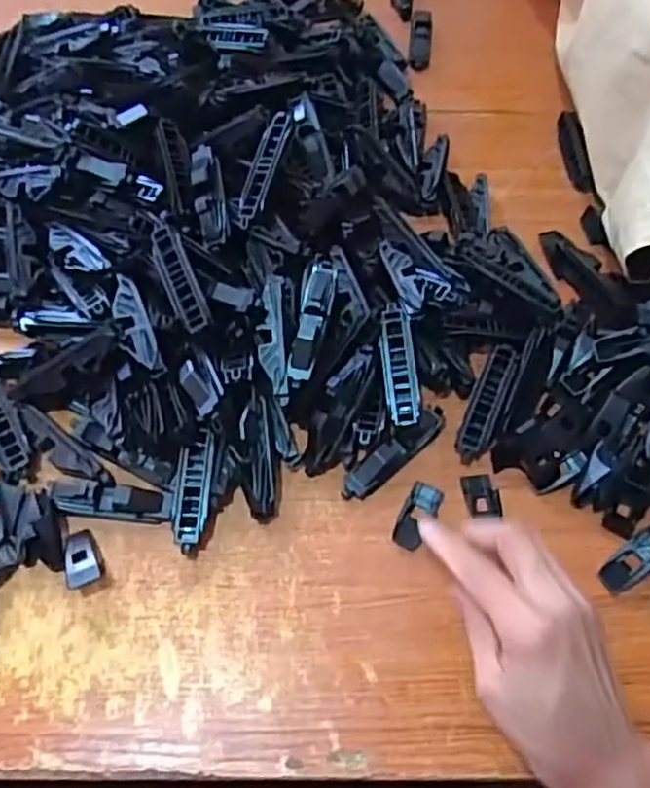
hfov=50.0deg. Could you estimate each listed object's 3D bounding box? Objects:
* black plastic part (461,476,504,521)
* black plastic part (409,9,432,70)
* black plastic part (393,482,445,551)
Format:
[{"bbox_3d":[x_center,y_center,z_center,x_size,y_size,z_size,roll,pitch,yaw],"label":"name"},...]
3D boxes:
[{"bbox_3d":[0.094,0.061,0.420,0.020,0.004,0.027,-9,61,-7],"label":"black plastic part"},{"bbox_3d":[0.088,-0.330,0.643,0.019,0.017,0.078,6,60,1],"label":"black plastic part"},{"bbox_3d":[0.055,0.070,0.412,0.019,0.009,0.043,28,58,13],"label":"black plastic part"}]

